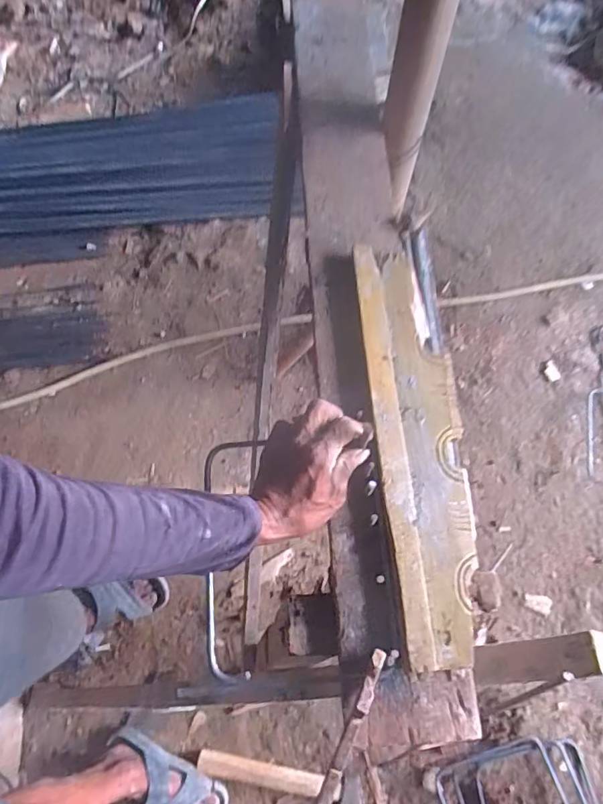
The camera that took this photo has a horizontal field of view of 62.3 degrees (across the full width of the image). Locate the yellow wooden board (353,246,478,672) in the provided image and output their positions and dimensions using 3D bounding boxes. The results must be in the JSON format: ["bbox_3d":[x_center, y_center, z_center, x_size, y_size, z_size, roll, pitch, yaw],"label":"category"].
[{"bbox_3d":[0.117,0.027,0.504,0.085,0.020,0.422,-3,70,-2],"label":"yellow wooden board"}]

